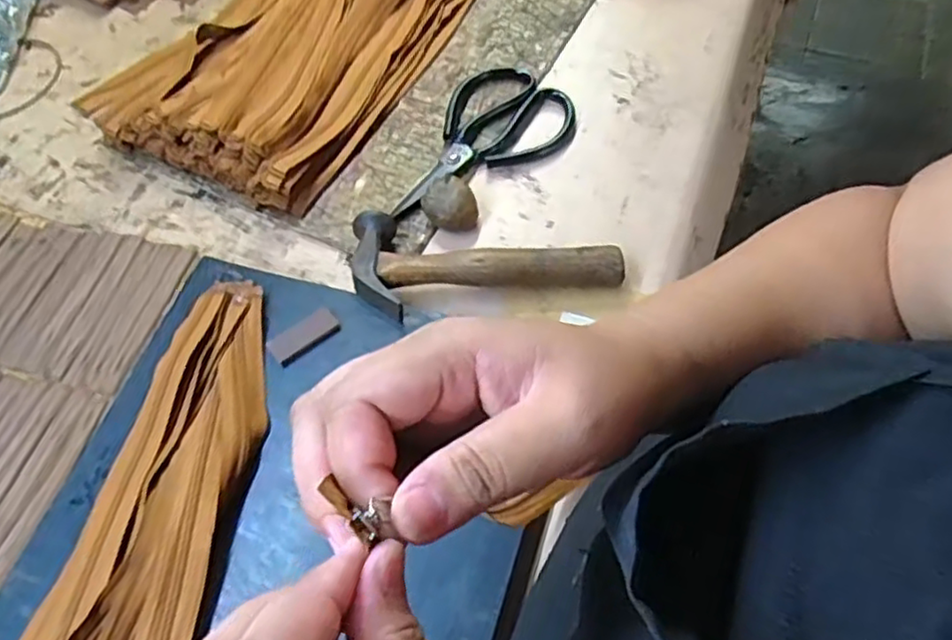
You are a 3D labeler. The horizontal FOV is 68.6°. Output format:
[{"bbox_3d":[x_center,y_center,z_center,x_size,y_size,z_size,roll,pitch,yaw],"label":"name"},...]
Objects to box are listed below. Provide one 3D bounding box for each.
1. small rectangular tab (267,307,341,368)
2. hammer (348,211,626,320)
[{"bbox_3d":[-0.121,0.011,0.494,0.049,0.004,0.025,-36,64,-17],"label":"small rectangular tab"},{"bbox_3d":[0.006,-0.050,0.528,0.194,0.036,0.092,-9,60,-2],"label":"hammer"}]

